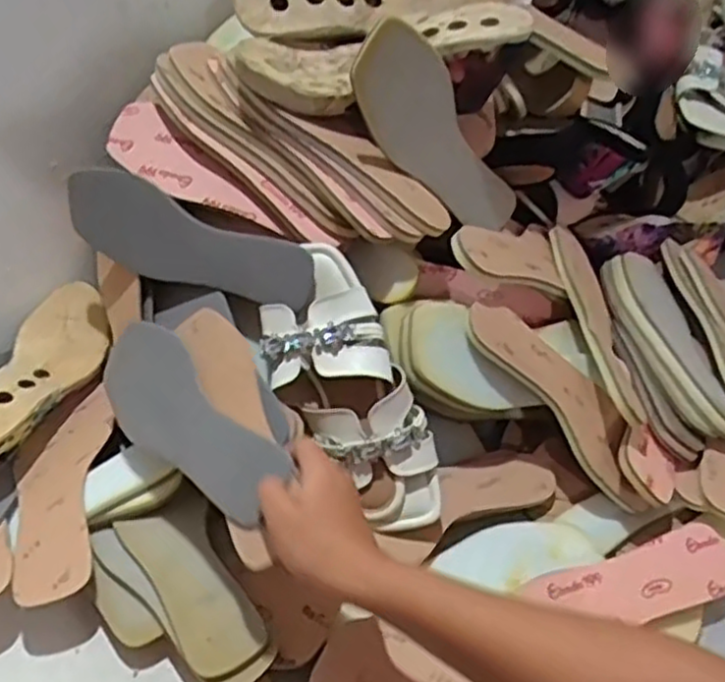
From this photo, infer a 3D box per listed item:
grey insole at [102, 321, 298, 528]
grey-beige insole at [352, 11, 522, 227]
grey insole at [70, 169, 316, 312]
[{"bbox_3d":[-0.139,0.054,0.562,0.217,0.013,0.081,30,88,35],"label":"grey insole"},{"bbox_3d":[0.065,-0.172,0.632,0.074,0.229,0.026,-33,43,16],"label":"grey-beige insole"},{"bbox_3d":[-0.152,-0.082,0.629,0.240,0.077,0.008,22,25,16],"label":"grey insole"}]

